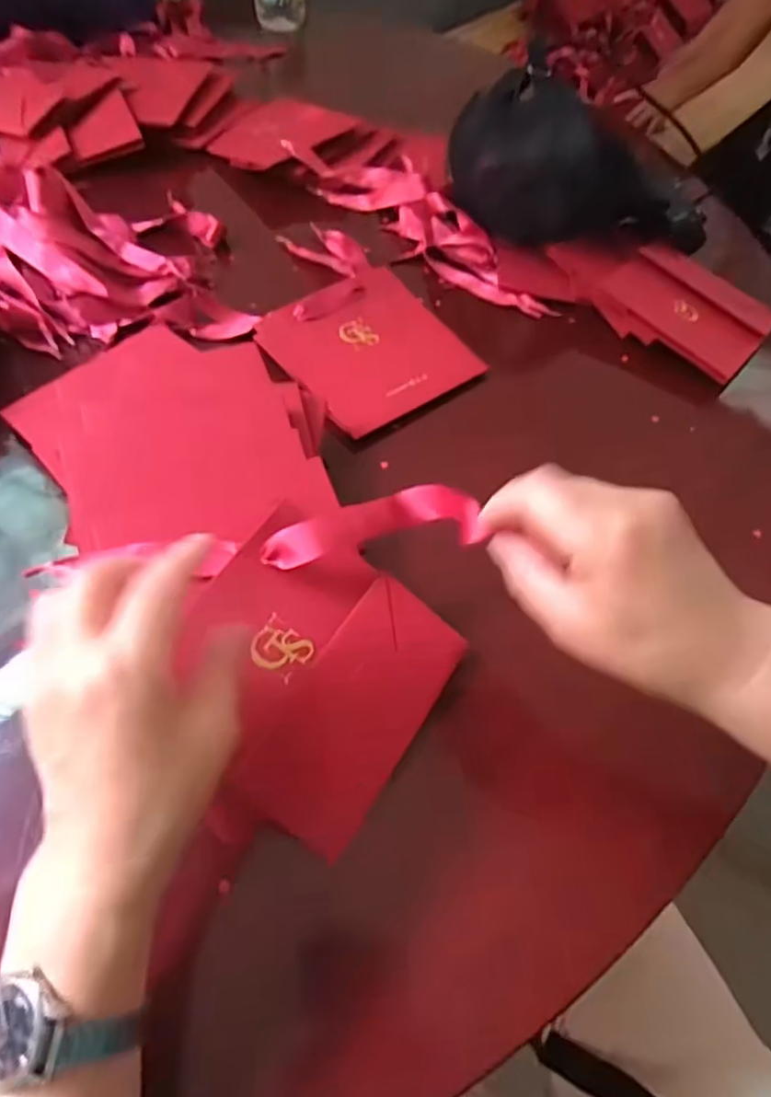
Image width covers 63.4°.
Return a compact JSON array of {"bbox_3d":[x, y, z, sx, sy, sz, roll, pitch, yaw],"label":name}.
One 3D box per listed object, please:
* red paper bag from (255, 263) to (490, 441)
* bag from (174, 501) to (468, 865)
[{"bbox_3d":[-0.012,-0.165,0.509,0.141,0.008,0.138,-31,70,-23],"label":"red paper bag"},{"bbox_3d":[-0.042,0.063,0.330,0.133,0.014,0.136,37,65,-2],"label":"bag"}]

